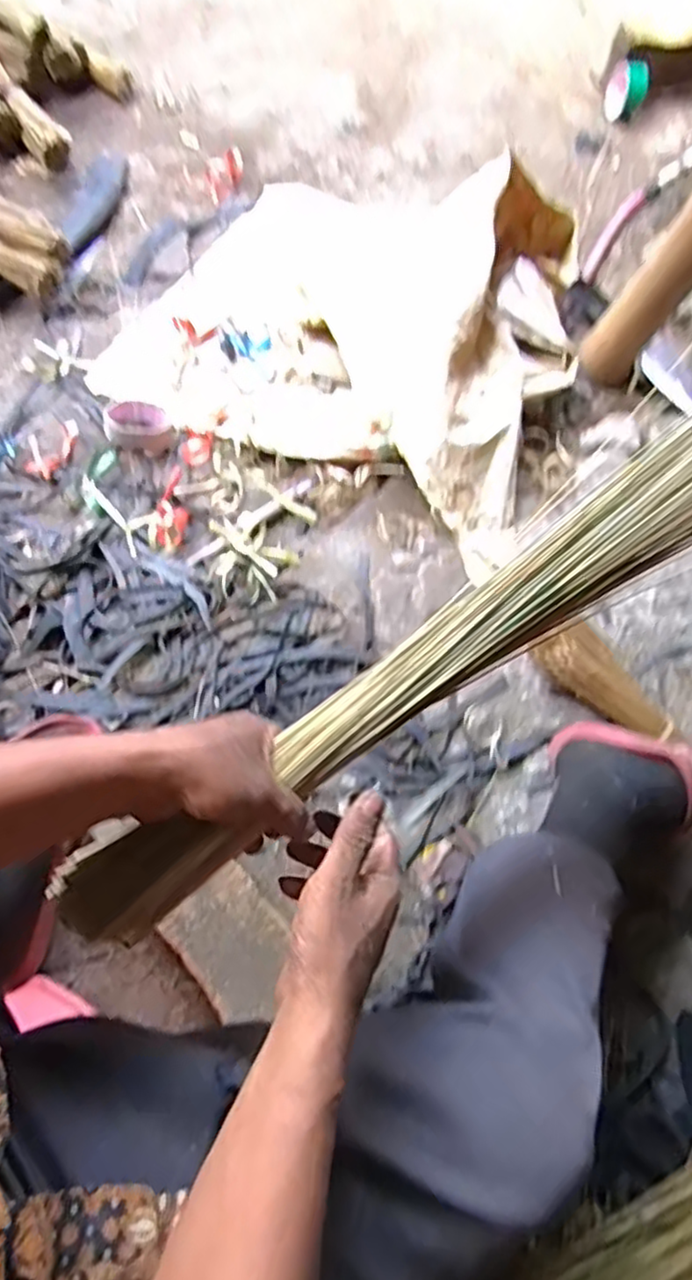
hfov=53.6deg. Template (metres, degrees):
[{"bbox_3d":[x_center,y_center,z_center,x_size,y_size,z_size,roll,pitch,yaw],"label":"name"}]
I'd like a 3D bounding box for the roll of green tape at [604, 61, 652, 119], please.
[{"bbox_3d":[0.569,-1.112,1.389,0.057,0.093,0.101,4,72,-9],"label":"roll of green tape"}]

